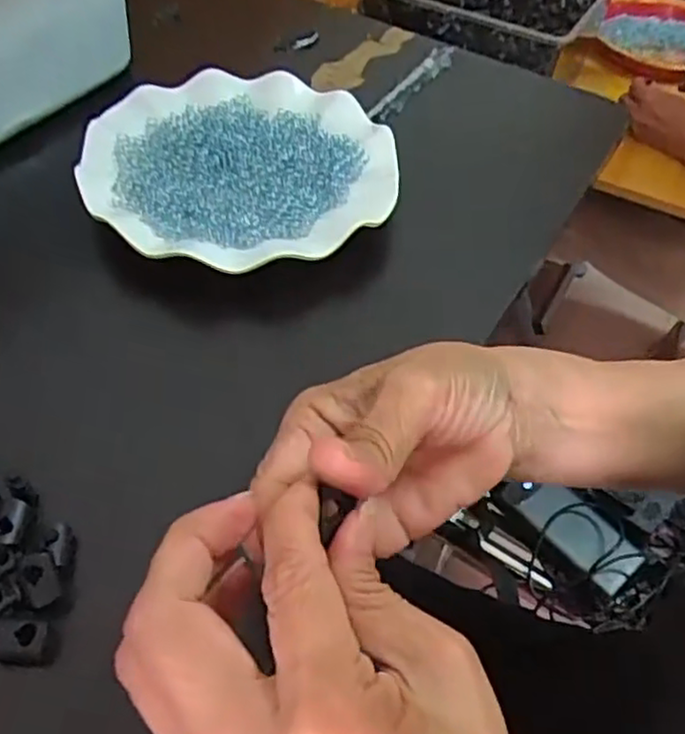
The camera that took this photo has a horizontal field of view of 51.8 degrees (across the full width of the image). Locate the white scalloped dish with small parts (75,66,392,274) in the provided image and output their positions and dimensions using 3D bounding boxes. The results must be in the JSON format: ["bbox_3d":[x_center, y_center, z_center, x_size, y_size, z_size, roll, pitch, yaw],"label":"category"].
[{"bbox_3d":[-0.061,-0.124,0.429,0.182,0.015,0.178,2,51,-3],"label":"white scalloped dish with small parts"}]

